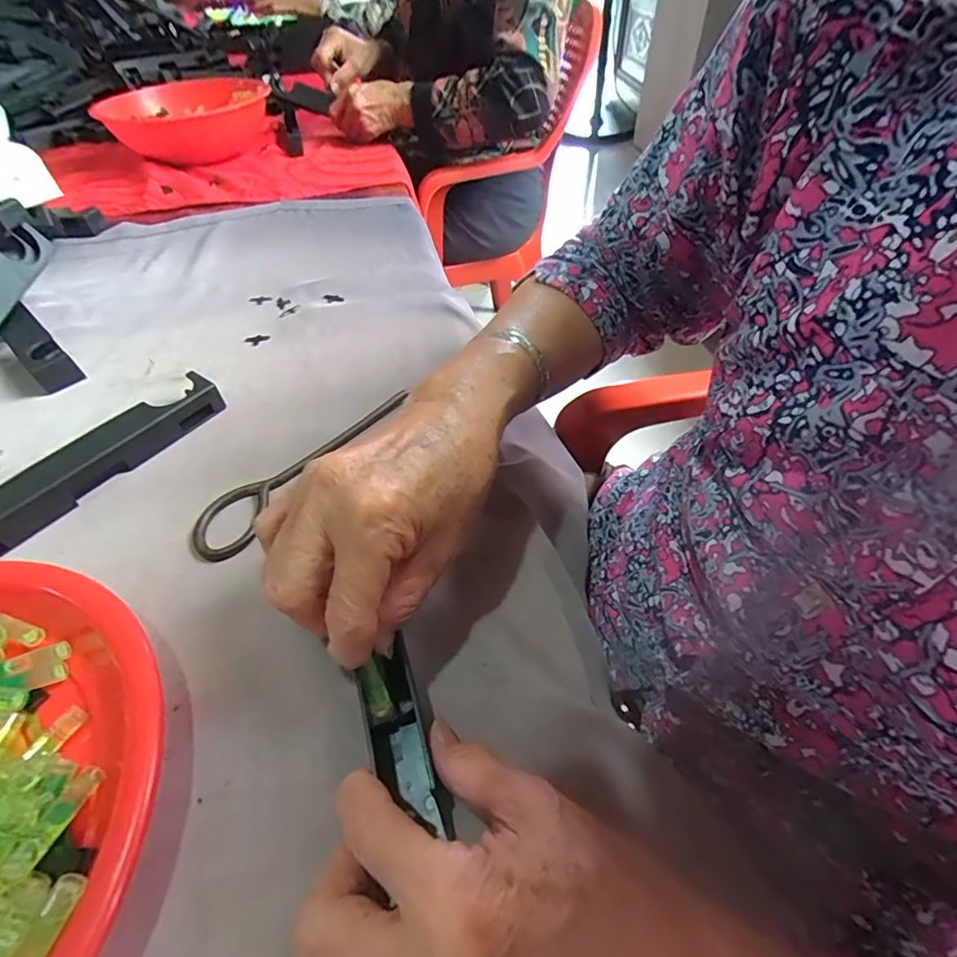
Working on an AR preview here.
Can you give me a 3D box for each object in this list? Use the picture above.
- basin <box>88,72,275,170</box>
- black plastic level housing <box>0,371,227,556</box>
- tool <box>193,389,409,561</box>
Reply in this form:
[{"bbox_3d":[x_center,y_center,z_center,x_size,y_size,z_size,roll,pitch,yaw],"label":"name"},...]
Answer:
[{"bbox_3d":[-0.432,-0.544,0.771,0.237,0.072,0.237,-1,49,1],"label":"basin"},{"bbox_3d":[-0.260,-0.008,0.335,0.028,0.026,0.189,28,55,23],"label":"black plastic level housing"},{"bbox_3d":[-0.116,-0.012,0.345,0.039,0.008,0.175,29,56,24],"label":"tool"}]

